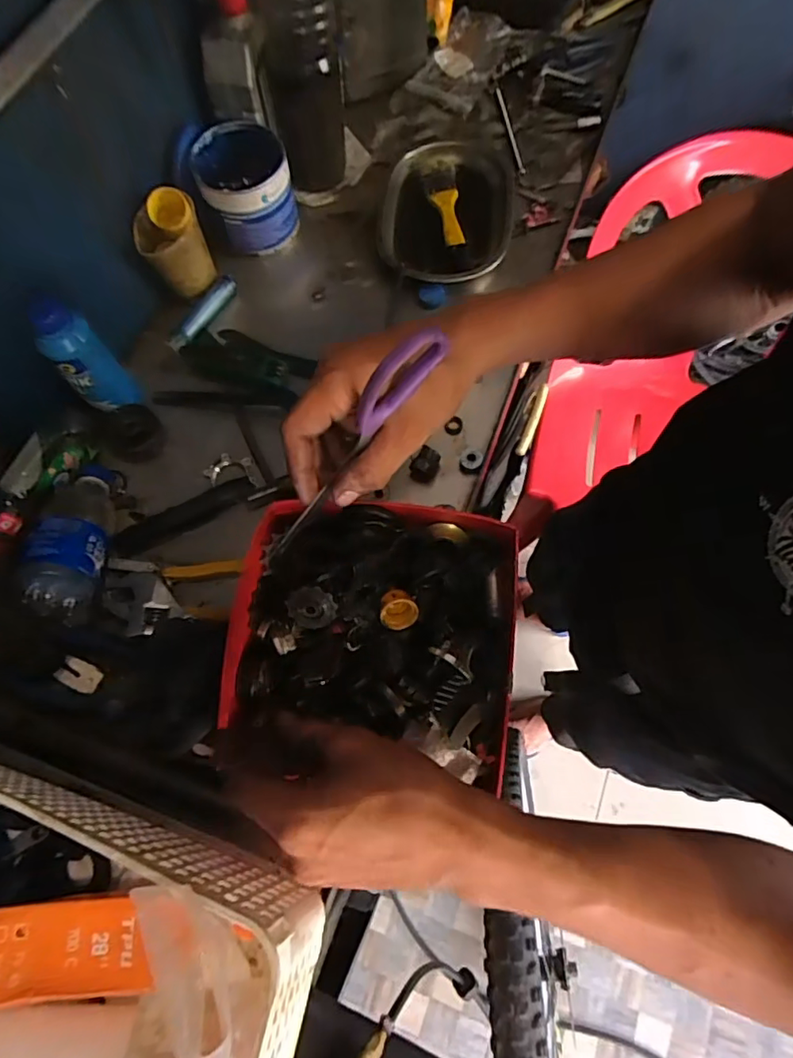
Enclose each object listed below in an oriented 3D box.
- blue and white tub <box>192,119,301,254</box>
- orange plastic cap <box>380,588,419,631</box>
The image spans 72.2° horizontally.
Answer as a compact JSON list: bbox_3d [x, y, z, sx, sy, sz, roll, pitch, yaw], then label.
[{"bbox_3d":[-0.168,-0.386,0.621,0.094,0.088,0.096,-1,72,2],"label":"blue and white tub"},{"bbox_3d":[0.003,0.059,0.403,0.029,0.018,0.029,2,108,7],"label":"orange plastic cap"}]

